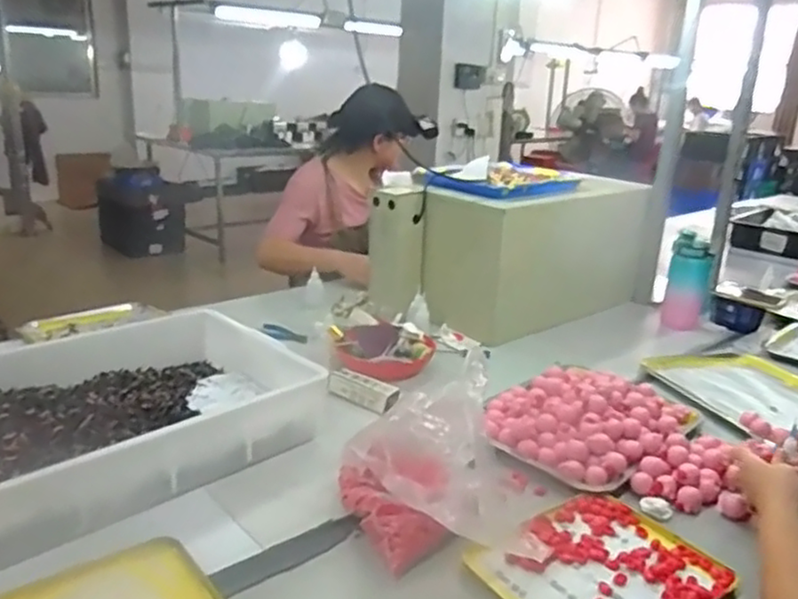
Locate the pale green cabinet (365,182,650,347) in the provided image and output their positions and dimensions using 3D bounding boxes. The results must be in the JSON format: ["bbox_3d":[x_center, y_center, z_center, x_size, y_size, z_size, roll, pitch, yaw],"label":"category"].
[{"bbox_3d":[0.264,-0.116,1.551,0.603,0.274,0.299,-13,24,-40],"label":"pale green cabinet"}]

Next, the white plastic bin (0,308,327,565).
[{"bbox_3d":[-0.386,0.150,0.928,0.505,0.105,0.336,-14,24,-41],"label":"white plastic bin"}]

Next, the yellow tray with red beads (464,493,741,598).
[{"bbox_3d":[0.220,0.302,0.741,0.235,0.024,0.198,-10,22,-35],"label":"yellow tray with red beads"}]

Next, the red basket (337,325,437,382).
[{"bbox_3d":[-0.020,0.090,1.245,0.171,0.055,0.168,7,19,12],"label":"red basket"}]

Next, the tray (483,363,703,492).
[{"bbox_3d":[0.285,0.174,1.030,0.240,0.055,0.325,19,24,40],"label":"tray"}]

